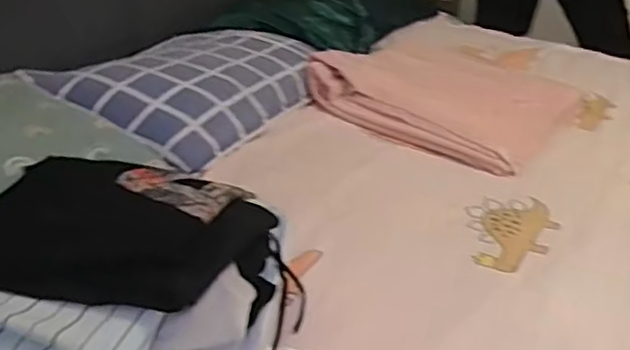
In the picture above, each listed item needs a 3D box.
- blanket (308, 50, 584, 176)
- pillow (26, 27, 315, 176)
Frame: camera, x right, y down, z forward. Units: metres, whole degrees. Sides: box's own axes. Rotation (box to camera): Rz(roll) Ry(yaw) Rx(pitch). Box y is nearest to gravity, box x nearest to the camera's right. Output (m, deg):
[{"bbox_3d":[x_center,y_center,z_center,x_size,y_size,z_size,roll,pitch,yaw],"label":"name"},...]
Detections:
[{"bbox_3d":[0.298,-0.192,1.484,0.514,0.076,0.501,21,31,26],"label":"blanket"},{"bbox_3d":[-0.250,-0.199,1.370,0.398,0.107,0.545,19,30,23],"label":"pillow"}]

